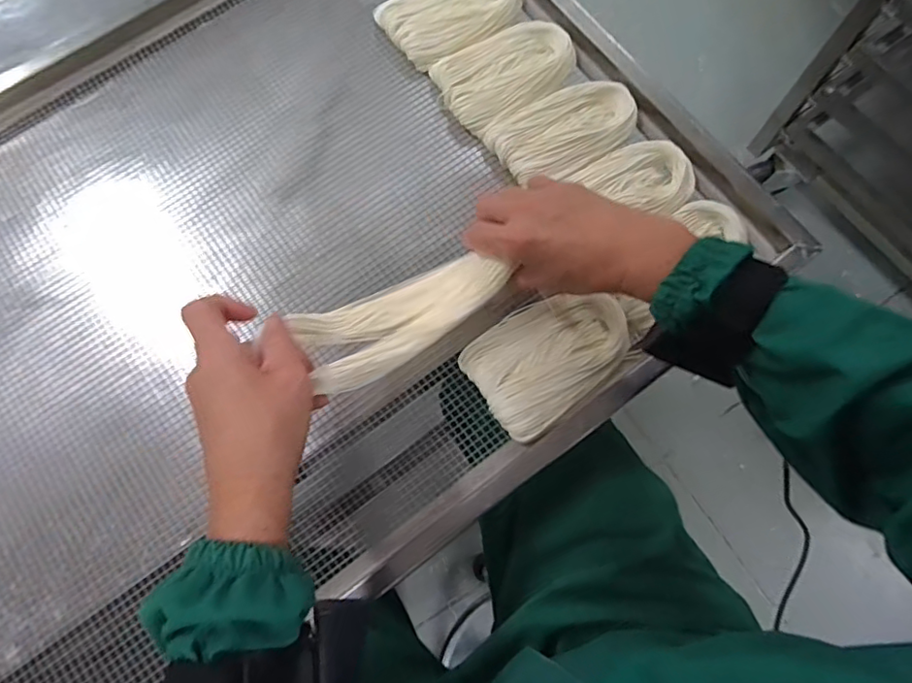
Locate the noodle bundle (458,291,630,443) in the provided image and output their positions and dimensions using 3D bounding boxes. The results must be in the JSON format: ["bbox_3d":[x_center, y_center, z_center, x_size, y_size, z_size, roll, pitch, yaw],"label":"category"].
[{"bbox_3d":[0.077,0.009,0.479,0.134,0.018,0.090,-38,77,-10],"label":"noodle bundle"}]

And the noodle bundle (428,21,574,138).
[{"bbox_3d":[0.050,-0.259,0.555,0.134,0.017,0.084,-30,76,-8],"label":"noodle bundle"}]

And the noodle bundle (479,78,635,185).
[{"bbox_3d":[0.103,-0.197,0.537,0.138,0.017,0.080,-33,76,-8],"label":"noodle bundle"}]

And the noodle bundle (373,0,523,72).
[{"bbox_3d":[-0.002,-0.331,0.574,0.138,0.015,0.085,-35,77,-9],"label":"noodle bundle"}]

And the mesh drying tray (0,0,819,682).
[{"bbox_3d":[-0.184,-0.082,0.513,0.785,0.035,0.597,-35,77,-9],"label":"mesh drying tray"}]

